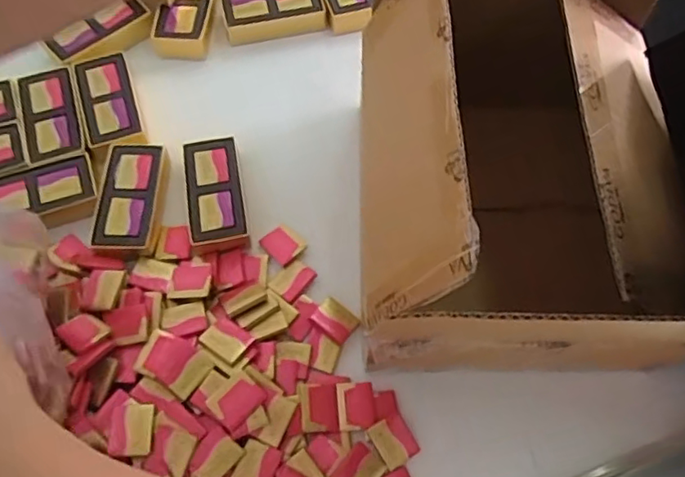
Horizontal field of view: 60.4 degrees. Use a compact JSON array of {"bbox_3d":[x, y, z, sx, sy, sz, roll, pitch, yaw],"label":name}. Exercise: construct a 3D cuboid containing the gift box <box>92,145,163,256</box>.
[{"bbox_3d":[-0.209,-0.041,0.578,0.055,0.026,0.114,-1,66,-1],"label":"gift box"}]

